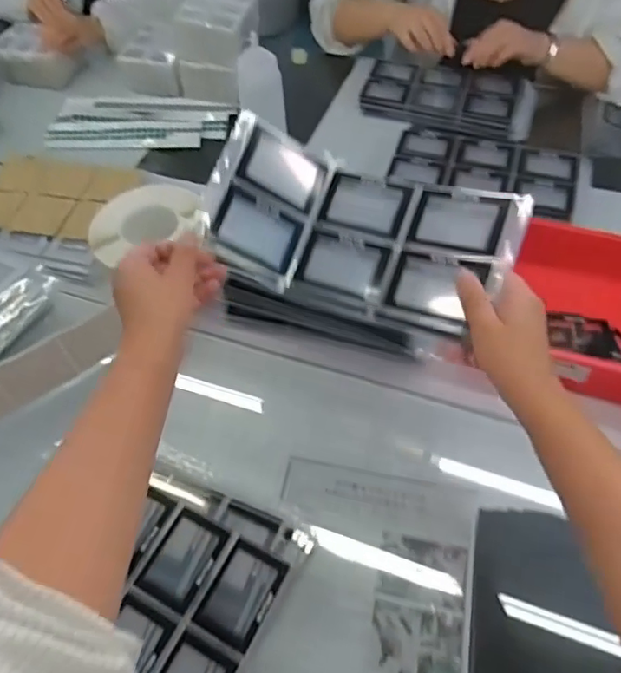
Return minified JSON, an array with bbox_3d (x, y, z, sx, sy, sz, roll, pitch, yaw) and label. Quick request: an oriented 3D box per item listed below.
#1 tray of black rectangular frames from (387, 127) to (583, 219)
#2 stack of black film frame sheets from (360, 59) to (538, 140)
[{"bbox_3d":[0.264,-0.255,0.845,0.271,0.007,0.148,14,59,11],"label":"tray of black rectangular frames"},{"bbox_3d":[0.250,-0.439,1.009,0.305,0.025,0.161,13,56,11],"label":"stack of black film frame sheets"}]

